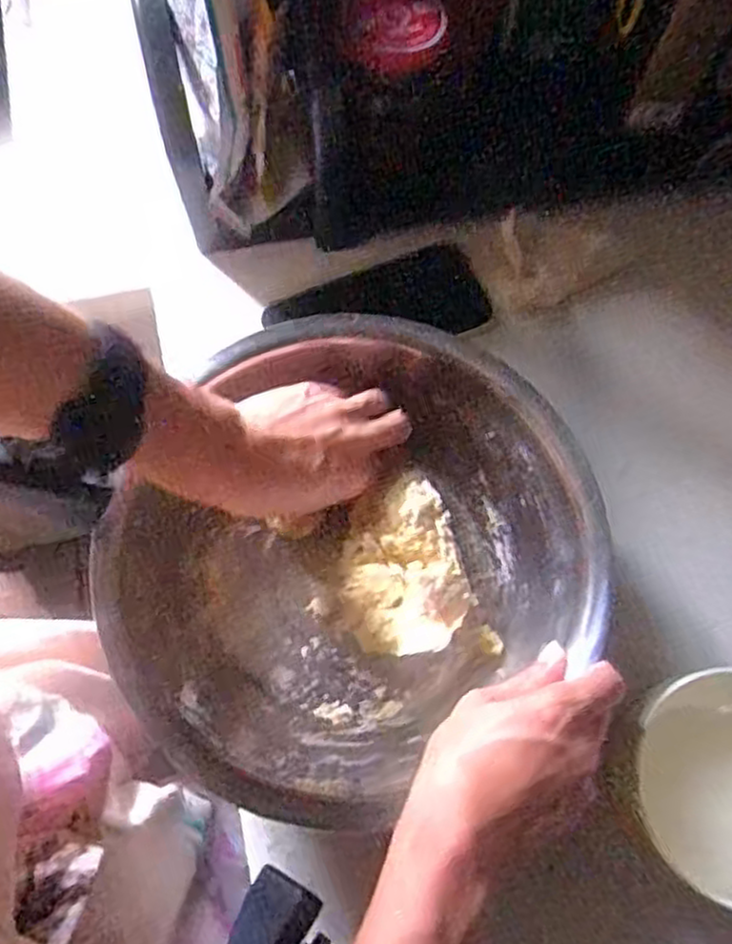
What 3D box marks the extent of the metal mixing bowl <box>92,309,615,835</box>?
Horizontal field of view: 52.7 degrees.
[{"bbox_3d":[-0.016,0.052,0.425,0.278,0.092,0.233,-38,77,-12],"label":"metal mixing bowl"}]

